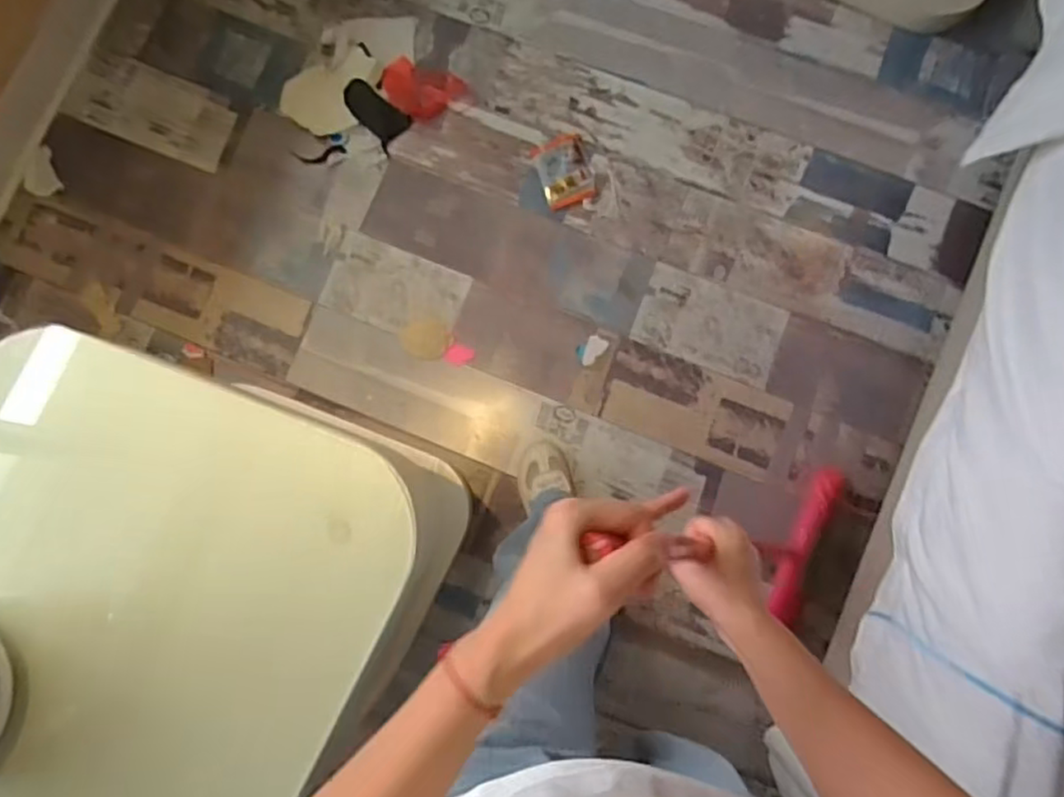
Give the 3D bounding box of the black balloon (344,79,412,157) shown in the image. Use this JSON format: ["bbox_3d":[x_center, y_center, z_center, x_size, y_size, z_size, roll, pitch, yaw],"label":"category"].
[{"bbox_3d":[-0.330,-0.589,1.361,0.152,0.018,0.086,39,87,5],"label":"black balloon"}]

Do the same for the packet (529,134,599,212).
[{"bbox_3d":[0.069,-0.467,1.348,0.109,0.012,0.145,-21,84,0],"label":"packet"}]

